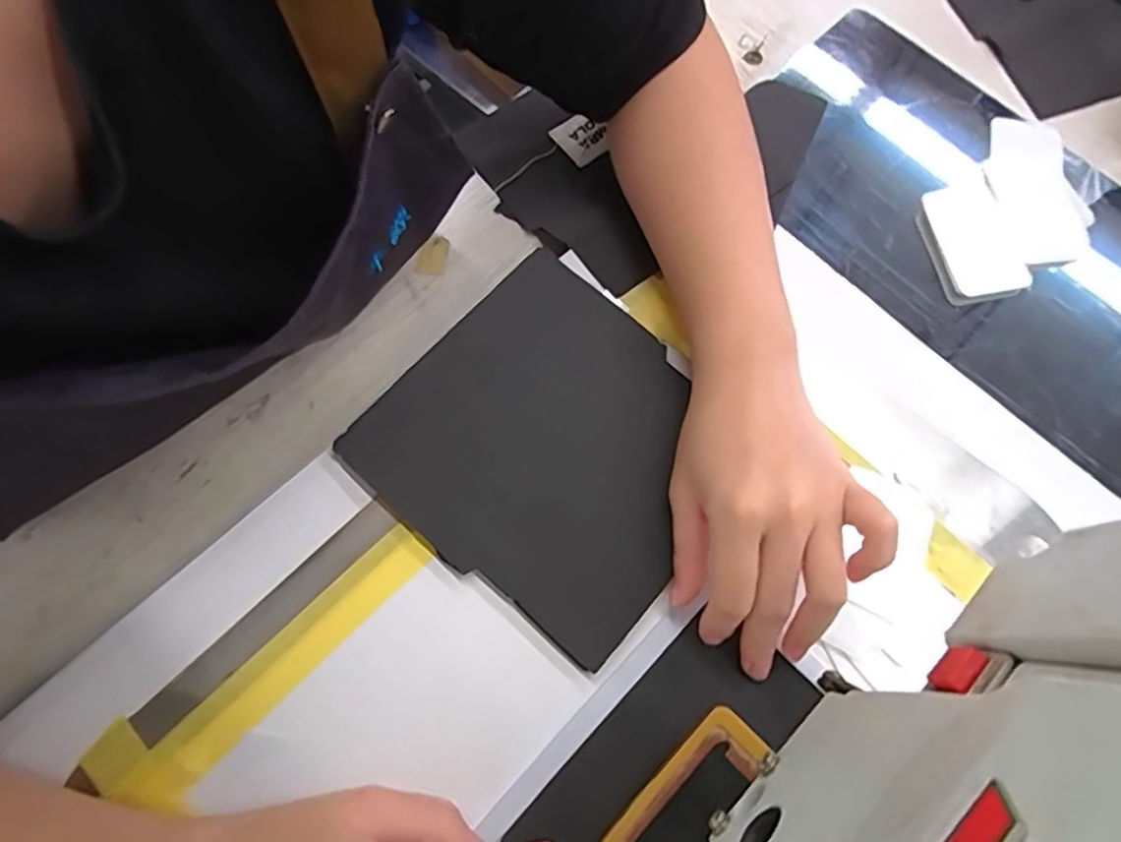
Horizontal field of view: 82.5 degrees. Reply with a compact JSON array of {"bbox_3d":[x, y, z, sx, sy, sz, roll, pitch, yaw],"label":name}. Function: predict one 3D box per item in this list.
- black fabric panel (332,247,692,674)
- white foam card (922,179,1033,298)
[{"bbox_3d":[-0.004,0.013,0.325,0.167,0.010,0.152,42,79,13],"label":"black fabric panel"},{"bbox_3d":[0.232,-0.104,0.359,0.042,0.007,0.068,-14,74,-5],"label":"white foam card"}]

